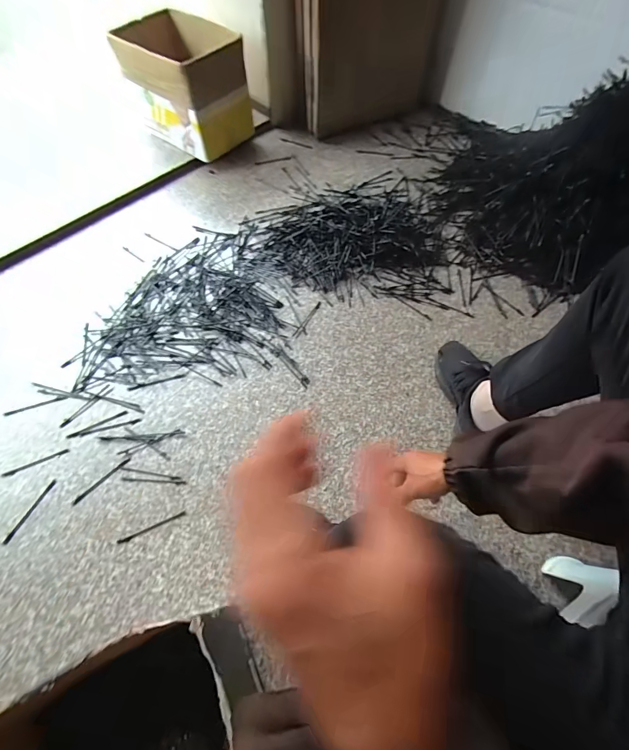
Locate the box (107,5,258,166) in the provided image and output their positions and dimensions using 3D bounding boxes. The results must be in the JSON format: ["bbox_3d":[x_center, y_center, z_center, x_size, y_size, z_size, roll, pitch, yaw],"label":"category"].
[{"bbox_3d":[-0.341,-0.796,1.041,0.286,0.288,0.217,32,65,17],"label":"box"}]

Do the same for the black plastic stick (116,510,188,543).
[{"bbox_3d":[-0.278,0.261,0.629,0.114,0.004,0.008,-22,64,-12],"label":"black plastic stick"}]

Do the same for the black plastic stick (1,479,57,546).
[{"bbox_3d":[-0.495,0.236,0.641,0.011,0.004,0.115,23,64,11],"label":"black plastic stick"}]

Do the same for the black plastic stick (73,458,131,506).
[{"bbox_3d":[-0.384,0.191,0.665,0.009,0.004,0.112,40,68,19],"label":"black plastic stick"}]

